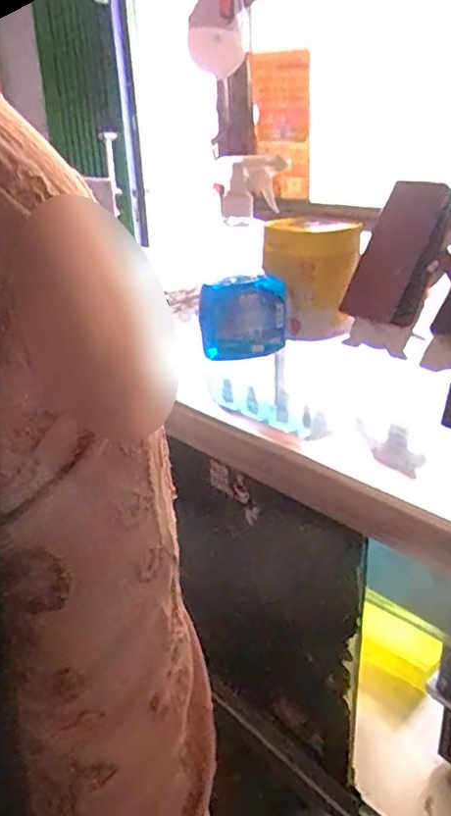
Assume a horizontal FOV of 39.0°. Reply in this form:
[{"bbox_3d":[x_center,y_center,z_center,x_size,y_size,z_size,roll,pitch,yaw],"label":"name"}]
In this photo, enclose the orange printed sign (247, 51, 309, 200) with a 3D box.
[{"bbox_3d":[0.072,-0.366,0.832,0.009,0.173,0.097,-24,30,-36],"label":"orange printed sign"}]

